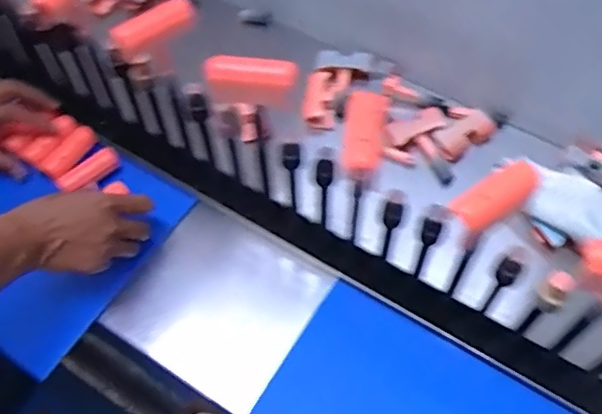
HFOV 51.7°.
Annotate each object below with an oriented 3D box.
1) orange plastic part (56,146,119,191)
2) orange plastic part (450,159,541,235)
[{"bbox_3d":[-0.258,-0.044,0.759,0.078,0.020,0.020,-35,64,-17],"label":"orange plastic part"},{"bbox_3d":[0.151,-0.011,0.479,0.074,0.029,0.029,-34,63,-16],"label":"orange plastic part"}]

